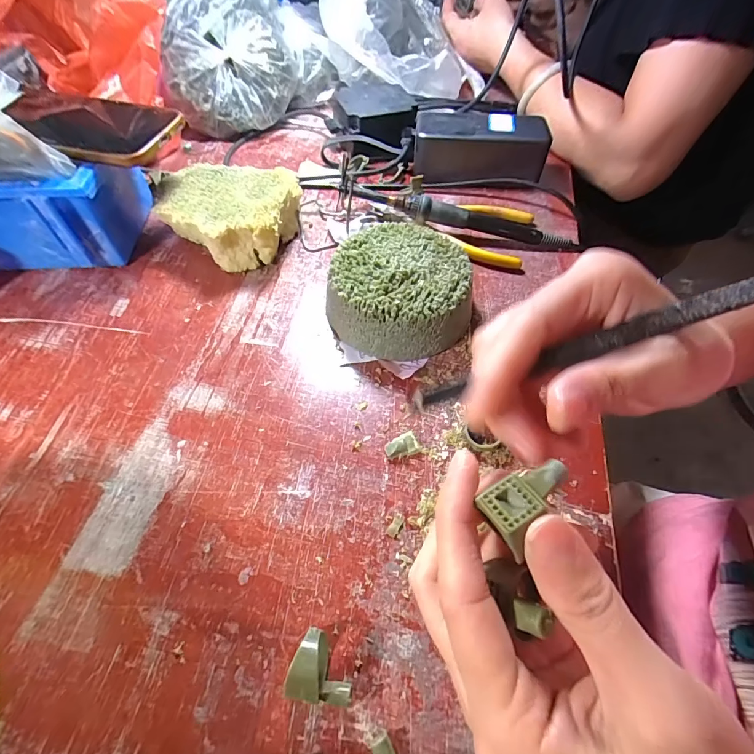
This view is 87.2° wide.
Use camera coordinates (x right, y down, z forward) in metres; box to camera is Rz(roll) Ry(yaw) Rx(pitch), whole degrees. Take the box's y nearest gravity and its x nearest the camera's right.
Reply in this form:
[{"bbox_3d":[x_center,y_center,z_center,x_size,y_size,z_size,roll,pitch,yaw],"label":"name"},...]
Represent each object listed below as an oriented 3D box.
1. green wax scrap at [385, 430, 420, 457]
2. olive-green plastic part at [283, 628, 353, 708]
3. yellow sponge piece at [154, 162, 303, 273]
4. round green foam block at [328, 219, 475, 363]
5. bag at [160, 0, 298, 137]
[{"bbox_3d":[0.015,0.042,0.246,0.020,0.008,0.014,-13,56,-8],"label":"green wax scrap"},{"bbox_3d":[-0.024,0.129,0.177,0.027,0.019,0.025,9,56,6],"label":"olive-green plastic part"},{"bbox_3d":[-0.127,-0.141,0.350,0.115,0.043,0.104,1,55,1],"label":"yellow sponge piece"},{"bbox_3d":[0.017,-0.066,0.297,0.102,0.045,0.103,0,55,0],"label":"round green foam block"},{"bbox_3d":[-0.173,-0.387,0.445,0.148,0.154,0.155,-8,56,-5],"label":"bag"}]

